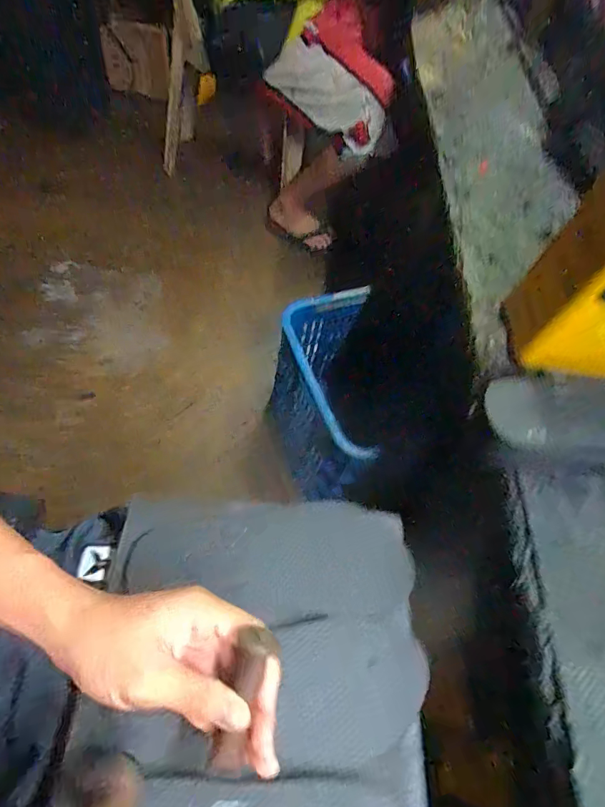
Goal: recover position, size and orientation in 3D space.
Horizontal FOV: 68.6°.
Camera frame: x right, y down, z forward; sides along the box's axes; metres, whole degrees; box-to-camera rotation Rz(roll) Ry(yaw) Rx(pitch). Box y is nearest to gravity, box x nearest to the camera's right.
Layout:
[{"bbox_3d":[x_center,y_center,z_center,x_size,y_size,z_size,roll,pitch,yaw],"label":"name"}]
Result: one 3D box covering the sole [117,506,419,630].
[{"bbox_3d":[-0.025,0.146,0.400,0.249,0.014,0.098,-2,60,-11],"label":"sole"}]

